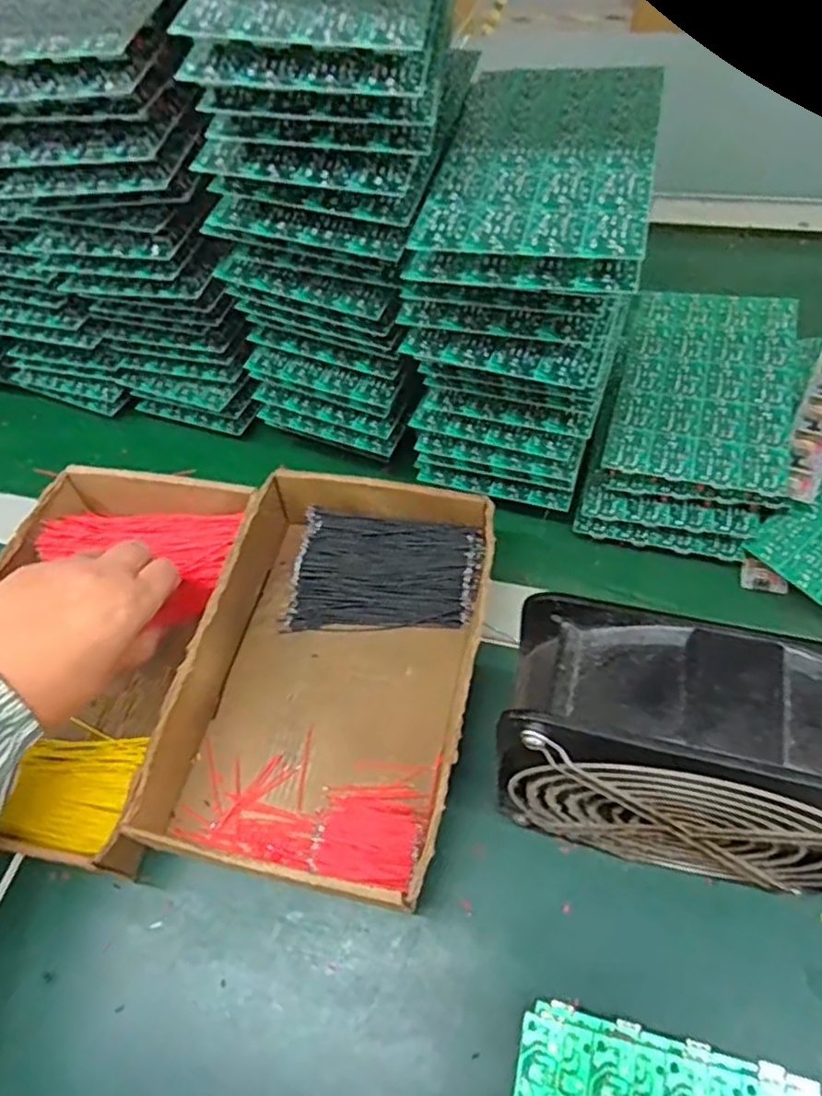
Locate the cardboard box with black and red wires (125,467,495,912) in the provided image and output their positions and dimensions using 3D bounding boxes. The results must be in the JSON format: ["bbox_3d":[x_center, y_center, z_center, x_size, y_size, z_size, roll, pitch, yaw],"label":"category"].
[{"bbox_3d":[-0.041,0.065,0.393,0.153,0.047,0.236,7,57,12],"label":"cardboard box with black and red wires"}]

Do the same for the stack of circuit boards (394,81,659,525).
[{"bbox_3d":[0.072,-0.151,0.418,0.116,0.176,0.174,12,58,15],"label":"stack of circuit boards"}]

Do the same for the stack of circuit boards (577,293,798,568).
[{"bbox_3d":[0.188,-0.091,0.460,0.113,0.049,0.198,12,58,15],"label":"stack of circuit boards"}]

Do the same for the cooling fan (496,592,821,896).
[{"bbox_3d":[0.114,0.096,0.289,0.149,0.154,0.059,9,58,14],"label":"cooling fan"}]

